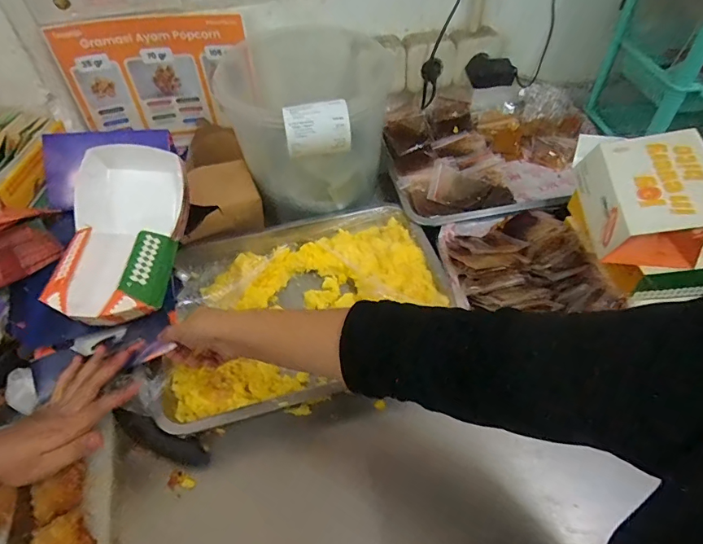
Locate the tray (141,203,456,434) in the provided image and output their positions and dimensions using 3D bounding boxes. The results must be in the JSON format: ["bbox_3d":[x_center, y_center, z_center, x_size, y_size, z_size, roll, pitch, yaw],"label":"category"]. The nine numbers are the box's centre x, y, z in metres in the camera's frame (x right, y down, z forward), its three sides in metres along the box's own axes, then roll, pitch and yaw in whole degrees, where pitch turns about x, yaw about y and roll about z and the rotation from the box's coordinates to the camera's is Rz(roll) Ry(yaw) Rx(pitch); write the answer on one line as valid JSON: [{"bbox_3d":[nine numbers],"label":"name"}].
[{"bbox_3d":[-0.068,0.045,0.626,0.388,0.050,0.299,-12,50,-8],"label":"tray"}]

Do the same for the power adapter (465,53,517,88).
[{"bbox_3d":[0.232,-0.333,0.751,0.075,0.039,0.033,3,50,5],"label":"power adapter"}]

